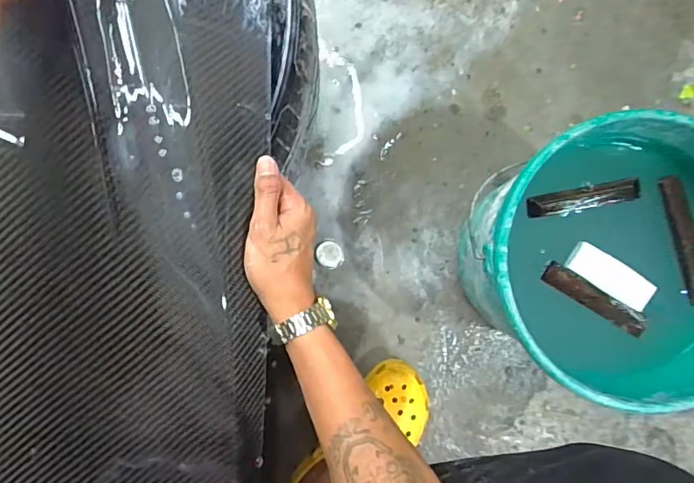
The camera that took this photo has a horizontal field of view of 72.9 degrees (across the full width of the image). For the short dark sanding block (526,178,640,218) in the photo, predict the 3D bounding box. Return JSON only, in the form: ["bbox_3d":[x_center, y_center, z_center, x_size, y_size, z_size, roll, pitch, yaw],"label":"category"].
[{"bbox_3d":[0.256,-0.047,0.507,0.122,0.025,0.025,-10,88,1],"label":"short dark sanding block"}]

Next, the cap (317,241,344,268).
[{"bbox_3d":[-0.025,0.019,0.677,0.034,0.004,0.038,-20,88,0],"label":"cap"}]

